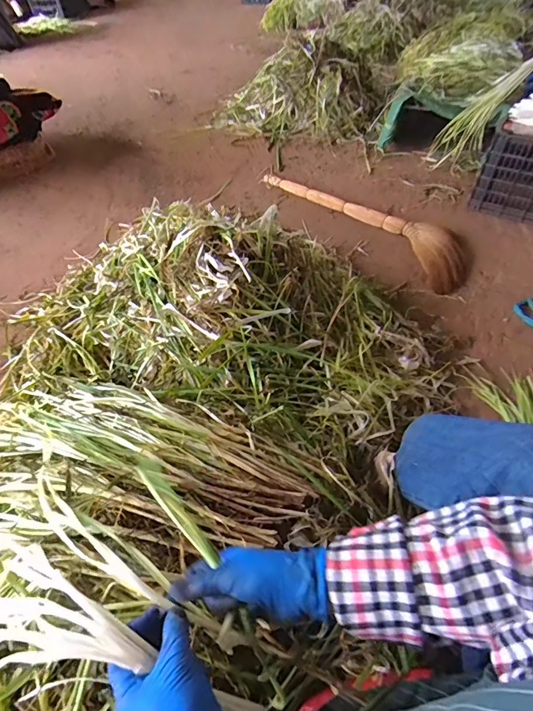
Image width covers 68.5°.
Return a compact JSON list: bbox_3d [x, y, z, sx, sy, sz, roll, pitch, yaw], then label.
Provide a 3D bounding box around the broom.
[{"bbox_3d":[0.328,-0.515,1.428,0.897,0.064,0.245,36,60,28],"label":"broom"}]

